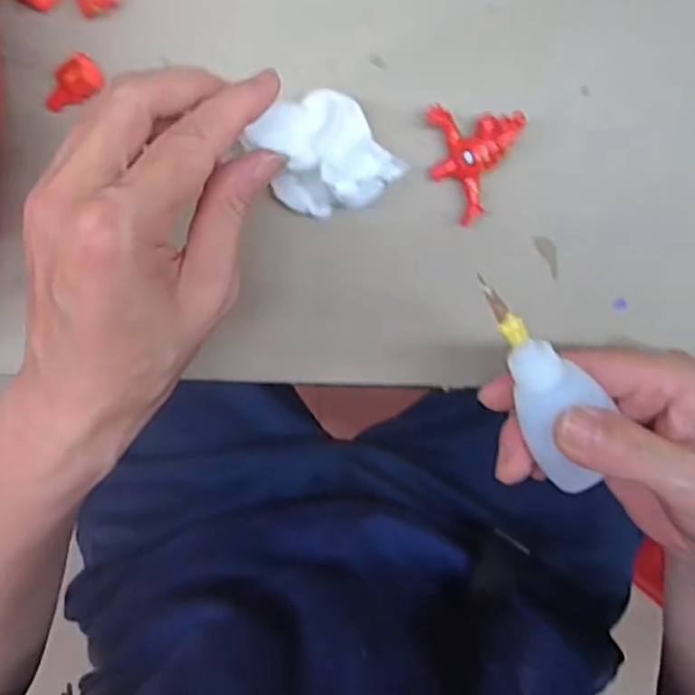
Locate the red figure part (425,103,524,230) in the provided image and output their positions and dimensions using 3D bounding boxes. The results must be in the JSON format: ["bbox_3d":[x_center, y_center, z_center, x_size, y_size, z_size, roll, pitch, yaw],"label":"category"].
[{"bbox_3d":[0.051,-0.077,0.304,0.038,0.014,0.046,7,97,-1],"label":"red figure part"}]

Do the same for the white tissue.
[{"bbox_3d":[-0.010,-0.079,0.294,0.048,0.021,0.051,-39,96,4],"label":"white tissue"}]

